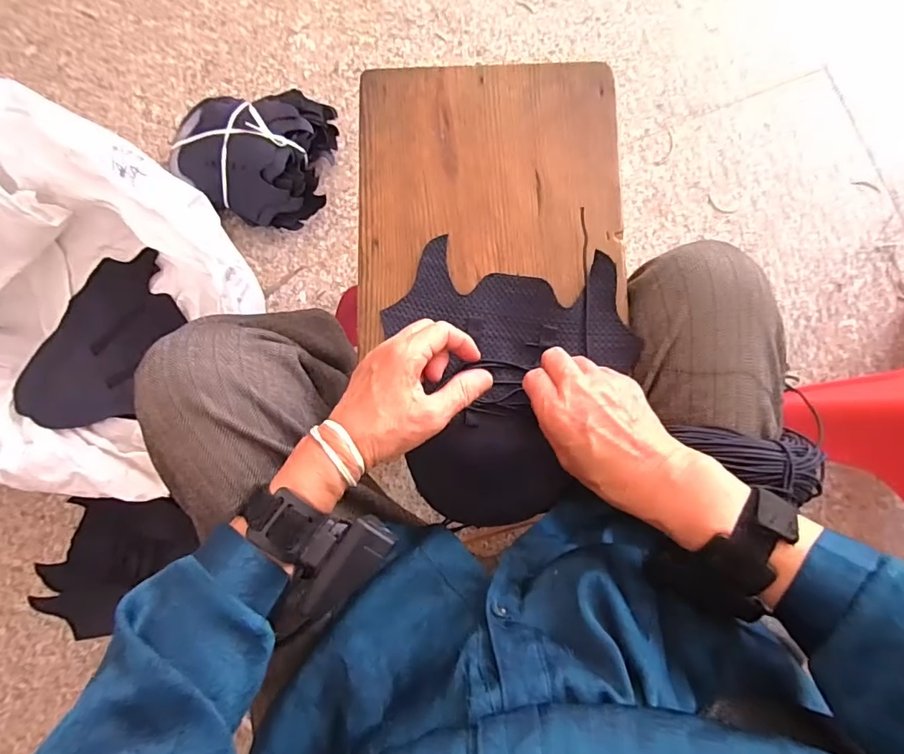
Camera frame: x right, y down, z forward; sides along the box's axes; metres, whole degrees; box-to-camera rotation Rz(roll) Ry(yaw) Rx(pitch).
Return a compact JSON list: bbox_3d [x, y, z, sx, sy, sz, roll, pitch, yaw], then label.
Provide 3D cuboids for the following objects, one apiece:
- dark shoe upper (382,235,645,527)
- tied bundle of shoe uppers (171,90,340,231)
[{"bbox_3d":[0.042,0.009,0.409,0.202,0.027,0.226,10,85,2],"label":"dark shoe upper"},{"bbox_3d":[-0.334,-0.360,0.825,0.283,0.100,0.216,-7,85,0],"label":"tied bundle of shoe uppers"}]

